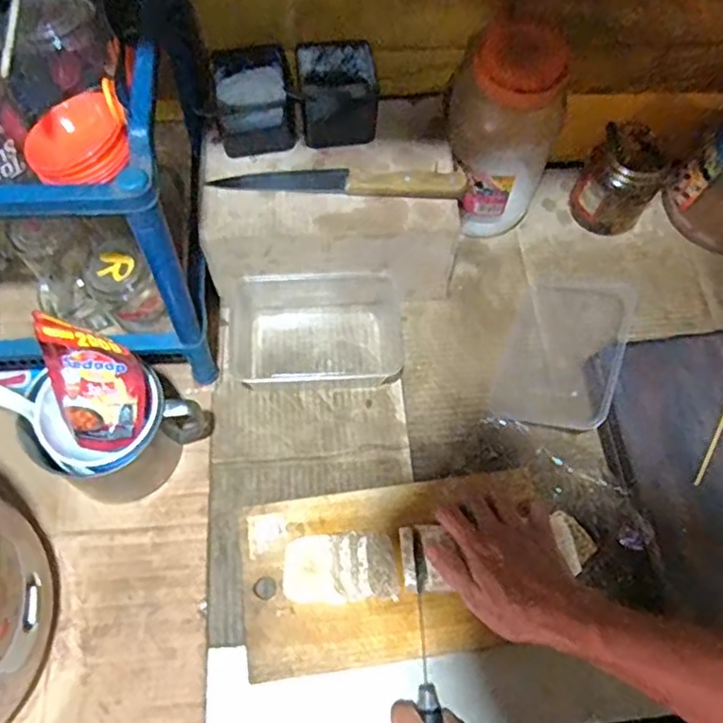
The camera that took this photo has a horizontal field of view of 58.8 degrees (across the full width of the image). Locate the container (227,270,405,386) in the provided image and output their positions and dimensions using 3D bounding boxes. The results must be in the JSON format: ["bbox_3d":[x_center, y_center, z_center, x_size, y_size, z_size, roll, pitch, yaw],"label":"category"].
[{"bbox_3d":[-0.048,-0.039,0.687,0.187,0.059,0.118,-1,65,-3],"label":"container"}]

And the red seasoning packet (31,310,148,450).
[{"bbox_3d":[-0.232,0.017,0.553,0.082,0.120,0.017,-5,20,7],"label":"red seasoning packet"}]

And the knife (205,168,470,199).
[{"bbox_3d":[-0.022,-0.181,0.636,0.247,0.025,0.030,7,65,1],"label":"knife"}]

